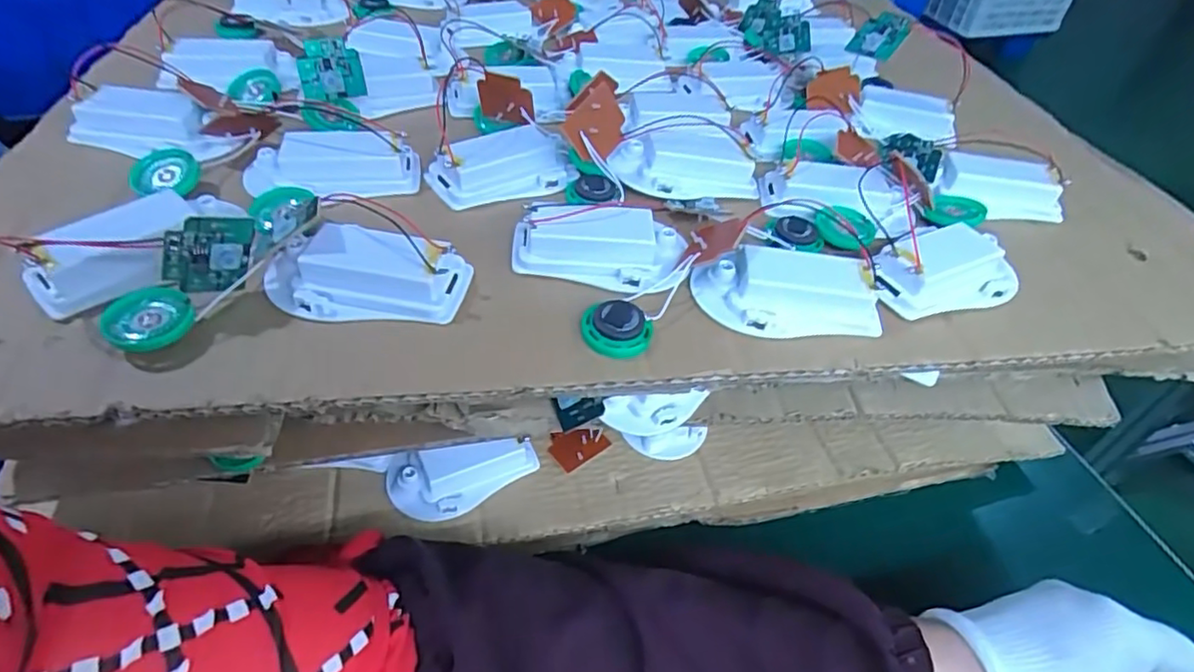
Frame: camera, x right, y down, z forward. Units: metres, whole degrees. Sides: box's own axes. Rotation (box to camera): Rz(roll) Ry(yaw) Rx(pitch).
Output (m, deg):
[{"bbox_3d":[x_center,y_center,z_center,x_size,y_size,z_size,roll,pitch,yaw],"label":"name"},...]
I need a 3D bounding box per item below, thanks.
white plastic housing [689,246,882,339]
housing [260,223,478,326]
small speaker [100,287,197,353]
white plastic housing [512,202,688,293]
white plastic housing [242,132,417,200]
[{"bbox_3d":[0.079,-0.019,0.262,0.071,0.021,0.035,0,42,-7],"label":"white plastic housing"},{"bbox_3d":[-0.095,-0.025,0.251,0.079,0.022,0.034,4,41,-2],"label":"housing"},{"bbox_3d":[-0.163,-0.006,0.227,0.028,0.005,0.028,3,58,-4],"label":"small speaker"},{"bbox_3d":[0.002,-0.042,0.276,0.073,0.022,0.037,9,42,4],"label":"white plastic housing"},{"bbox_3d":[-0.129,-0.082,0.301,0.081,0.026,0.023,-2,42,-9],"label":"white plastic housing"}]

